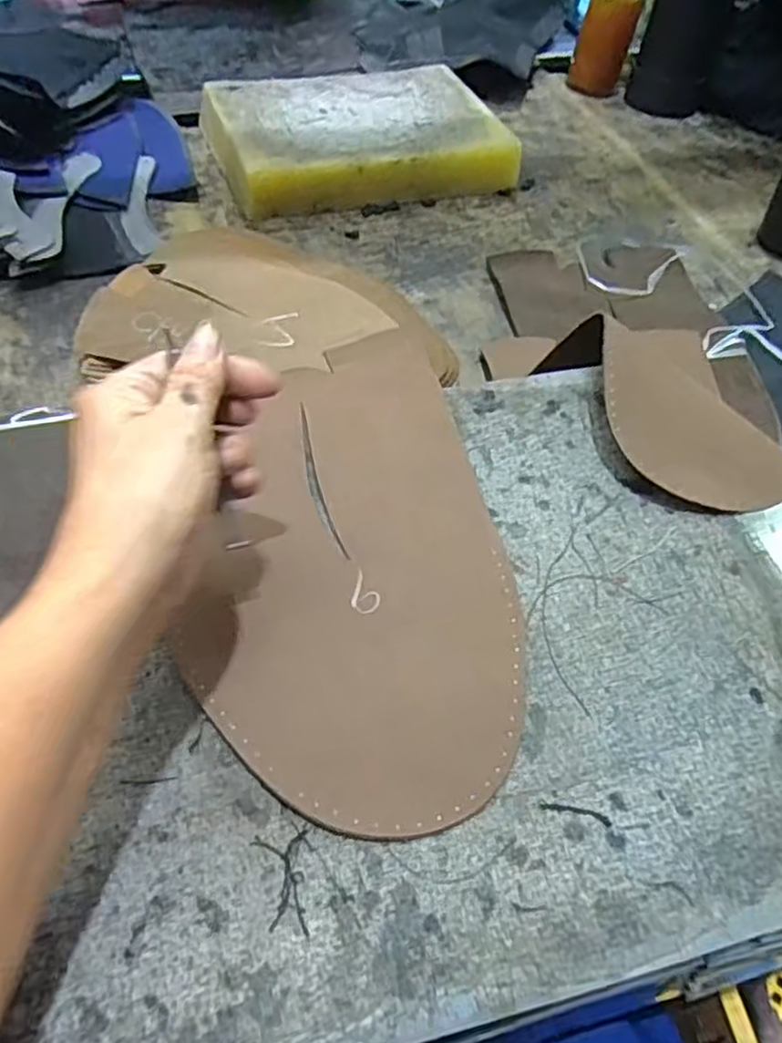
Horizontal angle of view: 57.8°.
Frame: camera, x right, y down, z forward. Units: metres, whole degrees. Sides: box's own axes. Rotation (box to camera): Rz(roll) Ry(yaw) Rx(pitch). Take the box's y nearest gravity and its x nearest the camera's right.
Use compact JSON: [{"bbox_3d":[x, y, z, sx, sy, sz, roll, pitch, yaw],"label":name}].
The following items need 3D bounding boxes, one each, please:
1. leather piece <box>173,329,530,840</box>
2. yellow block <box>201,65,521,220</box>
[{"bbox_3d":[-0.025,0.006,0.356,0.149,0.010,0.279,-9,57,-8],"label":"leather piece"},{"bbox_3d":[-0.040,-0.417,0.761,0.301,0.048,0.214,-13,54,-12],"label":"yellow block"}]

